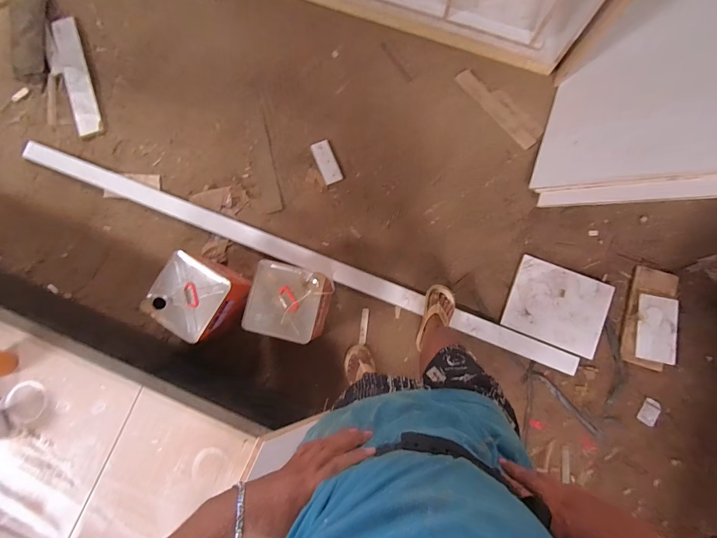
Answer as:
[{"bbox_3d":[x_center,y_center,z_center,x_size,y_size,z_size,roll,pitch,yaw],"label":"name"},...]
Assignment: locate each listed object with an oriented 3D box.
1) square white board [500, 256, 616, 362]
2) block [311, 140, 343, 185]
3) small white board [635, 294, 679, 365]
[{"bbox_3d":[0.774,0.143,1.324,0.359,0.027,0.296,19,84,8],"label":"square white board"},{"bbox_3d":[-0.133,-0.451,1.443,0.080,0.013,0.186,-24,84,0],"label":"block"},{"bbox_3d":[1.127,0.225,1.295,0.131,0.014,0.242,12,81,11],"label":"small white board"}]

